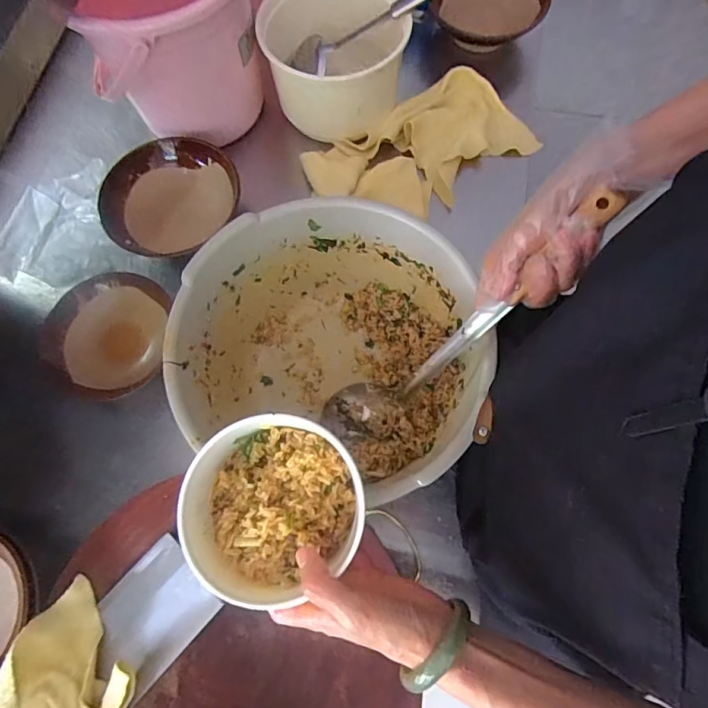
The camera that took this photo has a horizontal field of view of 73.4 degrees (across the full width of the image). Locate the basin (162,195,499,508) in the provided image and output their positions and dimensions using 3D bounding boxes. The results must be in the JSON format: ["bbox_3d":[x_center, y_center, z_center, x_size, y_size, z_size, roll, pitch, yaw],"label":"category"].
[{"bbox_3d":[-0.020,-0.007,0.527,0.298,0.158,0.272,-1,70,2],"label":"basin"}]

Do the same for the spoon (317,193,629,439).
[{"bbox_3d":[0.081,-0.006,0.446,0.319,0.053,0.064,-44,68,33],"label":"spoon"}]

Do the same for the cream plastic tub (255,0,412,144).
[{"bbox_3d":[-0.026,-0.409,0.668,0.187,0.145,0.170,-1,70,2],"label":"cream plastic tub"}]

